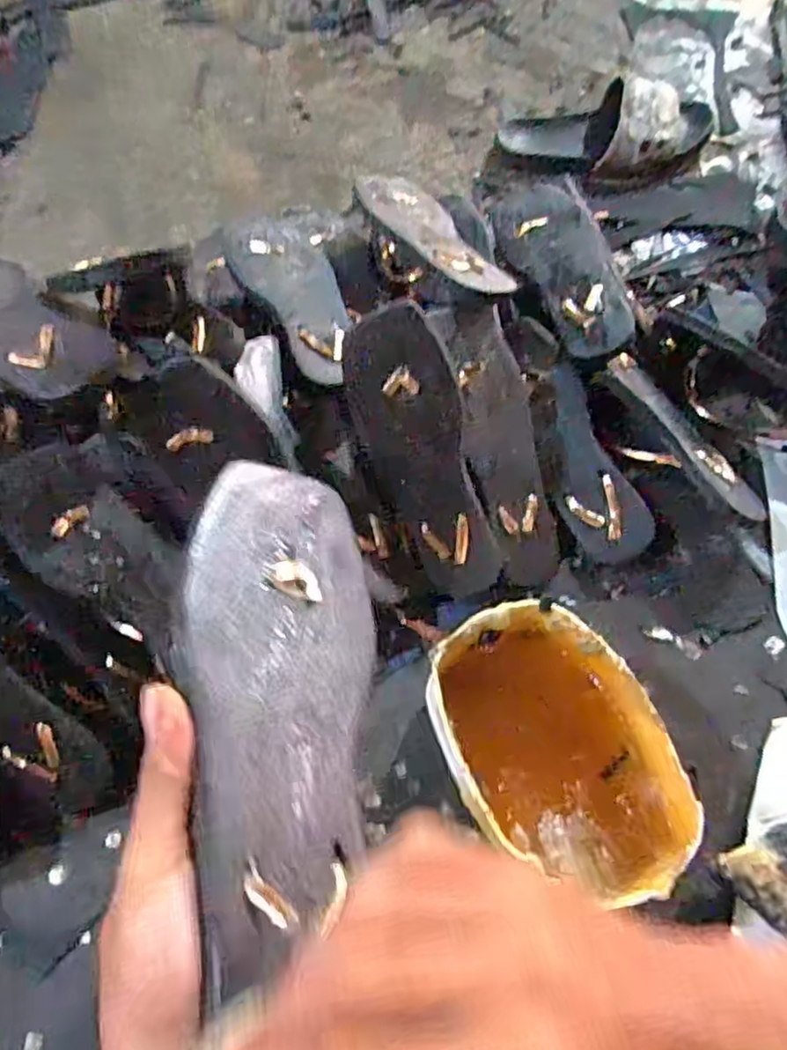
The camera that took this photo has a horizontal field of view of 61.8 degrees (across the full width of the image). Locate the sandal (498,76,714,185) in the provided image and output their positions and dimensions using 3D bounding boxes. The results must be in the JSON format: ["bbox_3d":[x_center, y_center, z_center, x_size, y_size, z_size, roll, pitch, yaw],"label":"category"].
[{"bbox_3d":[0.261,-0.477,0.799,0.253,0.070,0.125,10,68,5],"label":"sandal"}]

